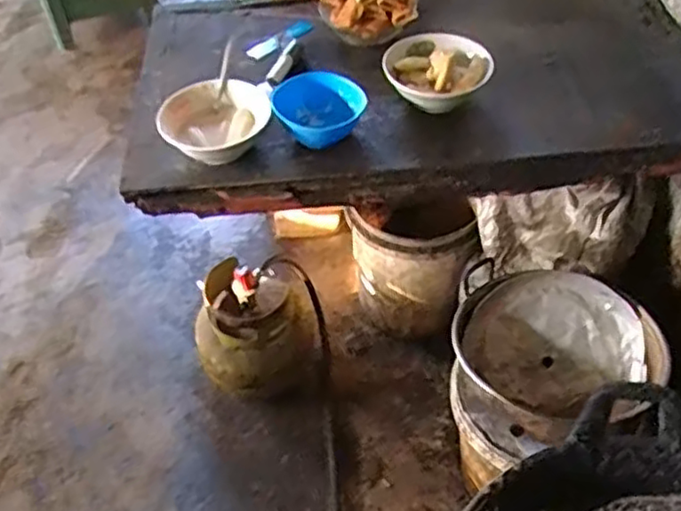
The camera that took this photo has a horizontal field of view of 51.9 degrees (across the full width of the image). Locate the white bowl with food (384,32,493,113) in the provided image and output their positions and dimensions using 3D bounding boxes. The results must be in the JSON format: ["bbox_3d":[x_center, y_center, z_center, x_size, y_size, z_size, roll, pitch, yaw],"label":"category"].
[{"bbox_3d":[0.150,-0.277,1.098,0.164,0.066,0.142,5,50,7],"label":"white bowl with food"}]

